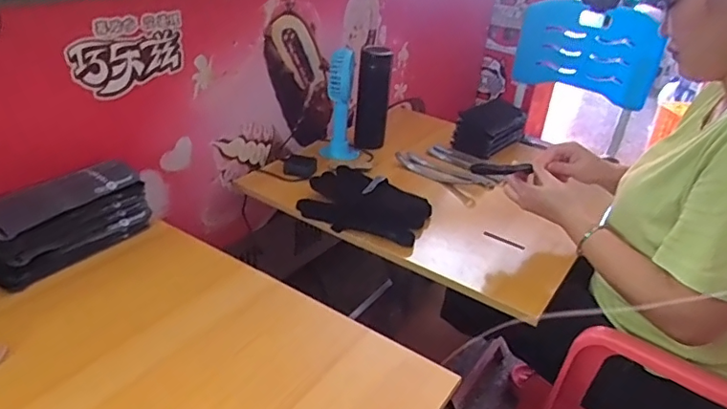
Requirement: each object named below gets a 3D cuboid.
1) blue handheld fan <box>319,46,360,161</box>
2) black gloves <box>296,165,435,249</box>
[{"bbox_3d":[-0.042,-0.197,1.101,0.079,0.243,0.082,5,29,-2],"label":"blue handheld fan"},{"bbox_3d":[0.006,-0.005,0.954,0.221,0.032,0.174,21,33,25],"label":"black gloves"}]

